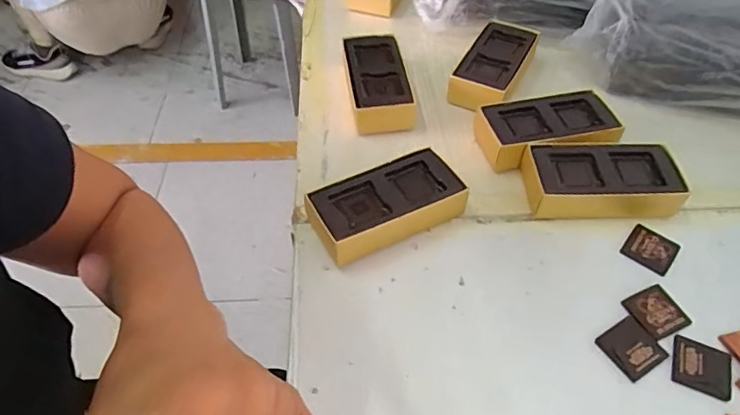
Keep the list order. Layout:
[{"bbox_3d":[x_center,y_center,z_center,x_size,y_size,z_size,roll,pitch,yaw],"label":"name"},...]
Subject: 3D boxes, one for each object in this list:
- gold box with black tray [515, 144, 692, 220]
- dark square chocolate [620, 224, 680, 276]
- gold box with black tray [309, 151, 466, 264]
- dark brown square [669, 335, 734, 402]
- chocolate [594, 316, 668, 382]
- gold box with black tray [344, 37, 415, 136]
[{"bbox_3d":[0.185,-0.020,0.406,0.114,0.031,0.058,0,50,-2],"label":"gold box with black tray"},{"bbox_3d":[0.212,0.032,0.384,0.035,0.005,0.035,34,57,24],"label":"dark square chocolate"},{"bbox_3d":[0.015,0.000,0.392,0.111,0.036,0.059,-23,54,-19],"label":"gold box with black tray"},{"bbox_3d":[0.214,0.103,0.327,0.036,0.004,0.036,21,53,15],"label":"dark brown square"},{"bbox_3d":[0.174,0.092,0.336,0.034,0.004,0.034,-24,55,-20],"label":"chocolate"},{"bbox_3d":[0.006,-0.120,0.486,0.055,0.036,0.116,-5,51,-5],"label":"gold box with black tray"}]

